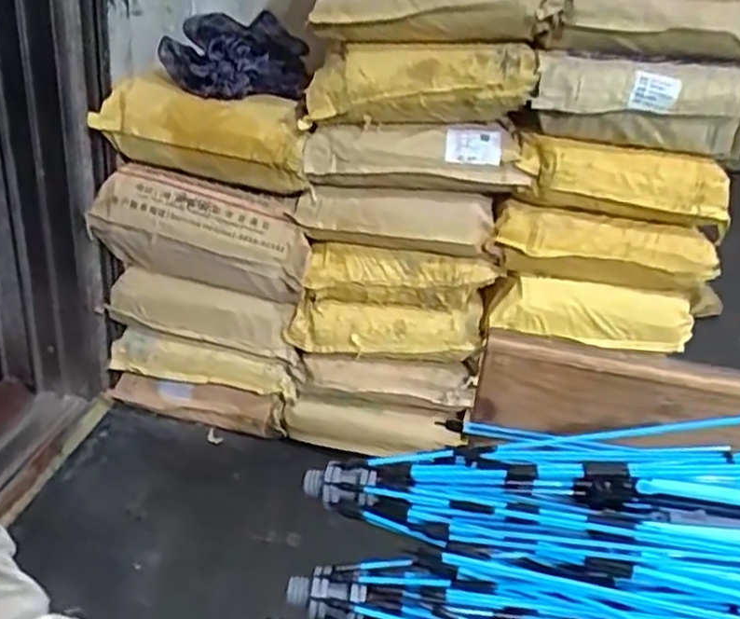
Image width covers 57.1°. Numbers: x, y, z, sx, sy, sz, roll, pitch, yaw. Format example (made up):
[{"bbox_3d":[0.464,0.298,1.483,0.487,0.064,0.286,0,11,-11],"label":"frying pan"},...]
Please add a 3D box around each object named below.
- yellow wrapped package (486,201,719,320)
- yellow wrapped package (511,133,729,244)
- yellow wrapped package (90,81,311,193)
[{"bbox_3d":[0.475,-0.112,1.368,0.440,0.134,0.102,10,27,4],"label":"yellow wrapped package"},{"bbox_3d":[0.493,-0.248,1.339,0.404,0.135,0.137,4,28,-7],"label":"yellow wrapped package"},{"bbox_3d":[-0.327,-0.346,1.360,0.415,0.160,0.119,11,28,6],"label":"yellow wrapped package"}]

